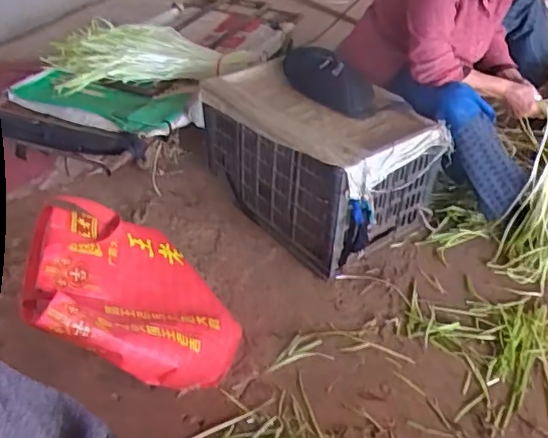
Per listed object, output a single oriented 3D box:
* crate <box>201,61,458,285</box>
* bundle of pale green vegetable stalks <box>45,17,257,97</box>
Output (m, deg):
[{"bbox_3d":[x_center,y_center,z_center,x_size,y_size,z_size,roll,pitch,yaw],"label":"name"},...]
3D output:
[{"bbox_3d":[0.090,-0.154,1.396,0.309,0.300,0.516,-26,47,-32],"label":"crate"},{"bbox_3d":[-0.356,-0.460,1.617,0.600,0.106,0.253,2,38,-1],"label":"bundle of pale green vegetable stalks"}]

